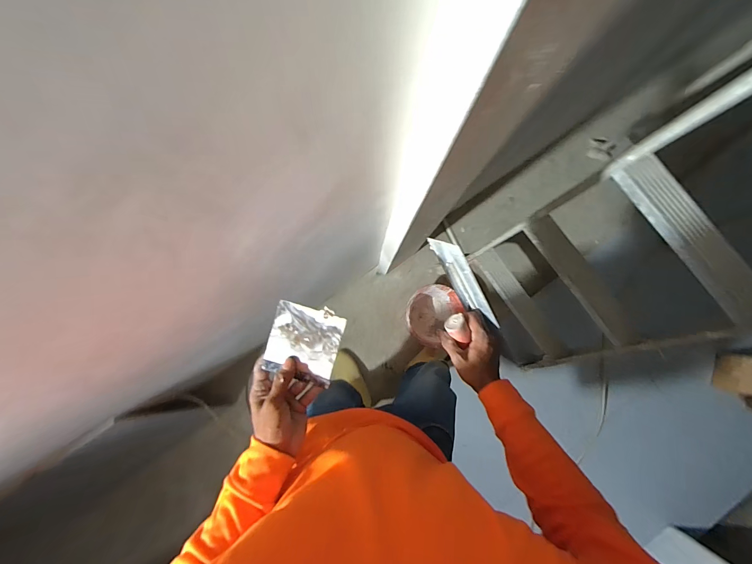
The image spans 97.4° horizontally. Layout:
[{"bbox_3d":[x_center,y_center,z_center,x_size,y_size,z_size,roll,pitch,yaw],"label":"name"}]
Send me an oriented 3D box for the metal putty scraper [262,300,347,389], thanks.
[{"bbox_3d":[-0.101,0.085,0.467,0.096,0.008,0.103,15,95,3],"label":"metal putty scraper"}]

